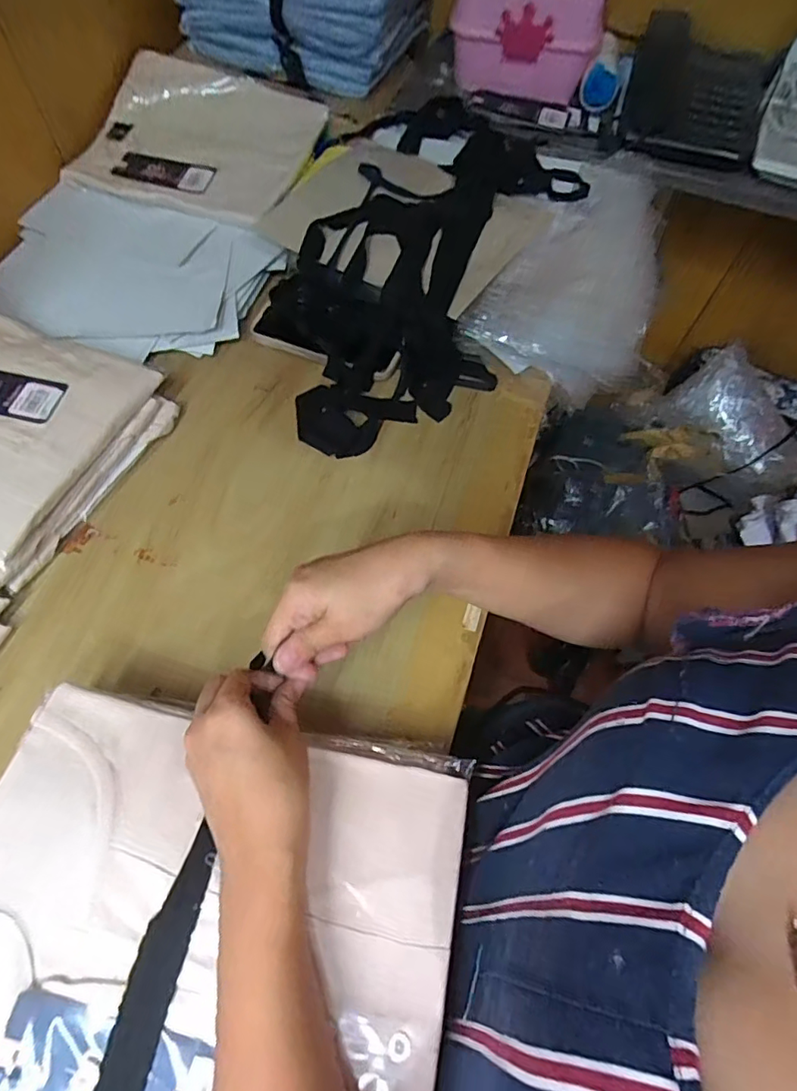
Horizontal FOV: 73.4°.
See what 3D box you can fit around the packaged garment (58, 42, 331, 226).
[{"bbox_3d":[-0.237,-0.474,0.628,0.262,0.024,0.205,17,76,7],"label":"packaged garment"}]

